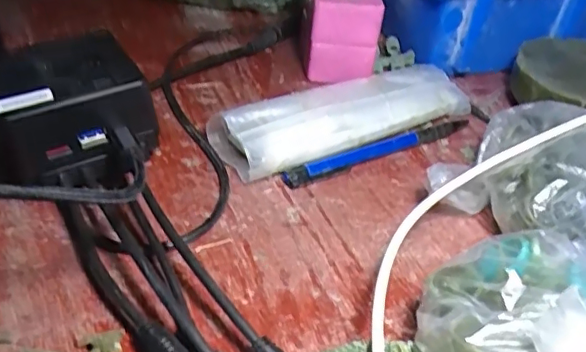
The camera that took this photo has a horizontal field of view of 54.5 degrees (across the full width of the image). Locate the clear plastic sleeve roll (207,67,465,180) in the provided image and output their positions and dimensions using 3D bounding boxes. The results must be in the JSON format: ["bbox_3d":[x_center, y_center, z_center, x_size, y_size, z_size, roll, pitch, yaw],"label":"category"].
[{"bbox_3d":[0.037,-0.040,0.363,0.172,0.030,0.049,-18,45,-27],"label":"clear plastic sleeve roll"}]

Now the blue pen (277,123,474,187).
[{"bbox_3d":[0.055,-0.016,0.353,0.136,0.009,0.011,-18,44,-27],"label":"blue pen"}]

